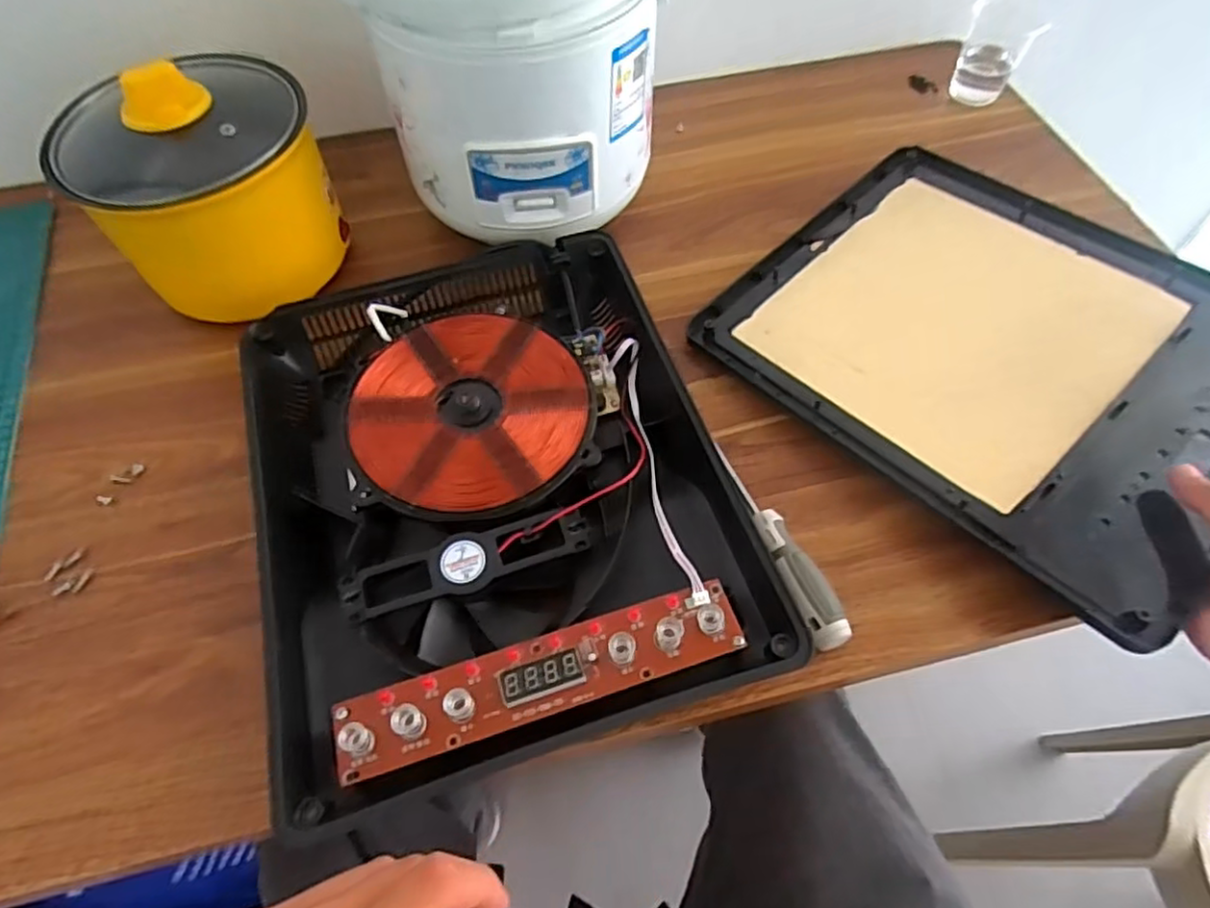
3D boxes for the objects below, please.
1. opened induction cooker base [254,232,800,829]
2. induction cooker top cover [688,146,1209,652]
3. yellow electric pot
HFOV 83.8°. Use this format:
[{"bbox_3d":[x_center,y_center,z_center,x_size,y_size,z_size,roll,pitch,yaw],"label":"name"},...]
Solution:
[{"bbox_3d":[-0.075,0.002,0.436,0.268,0.059,0.366,-16,61,-8],"label":"opened induction cooker base"},{"bbox_3d":[0.276,-0.082,0.479,0.288,0.024,0.348,-41,62,-15],"label":"induction cooker top cover"},{"bbox_3d":[-0.289,-0.198,0.502,0.153,0.153,0.141,-1,60,1],"label":"yellow electric pot"}]

